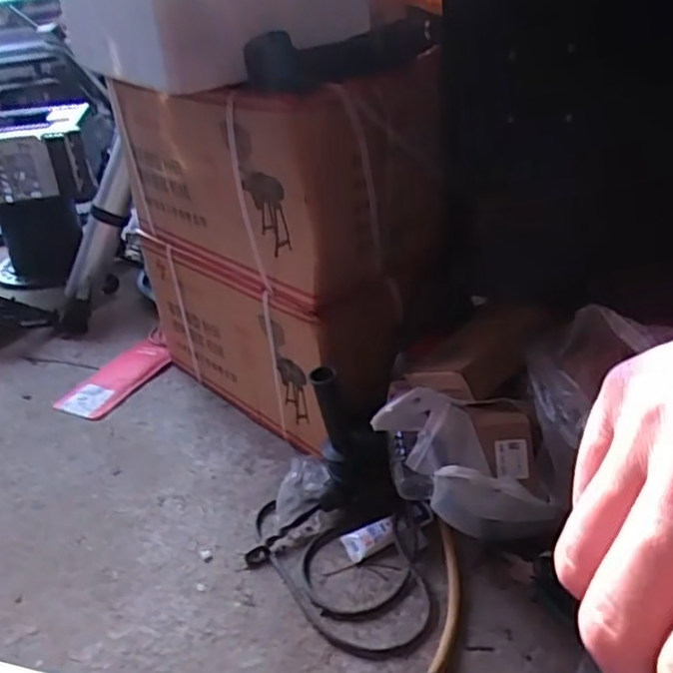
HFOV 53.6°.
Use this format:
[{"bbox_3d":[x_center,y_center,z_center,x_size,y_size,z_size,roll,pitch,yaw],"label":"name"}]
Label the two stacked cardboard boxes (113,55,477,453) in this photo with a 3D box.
[{"bbox_3d":[-0.080,-0.174,1.125,0.314,0.547,0.594,-27,35,-35],"label":"two stacked cardboard boxes"}]

